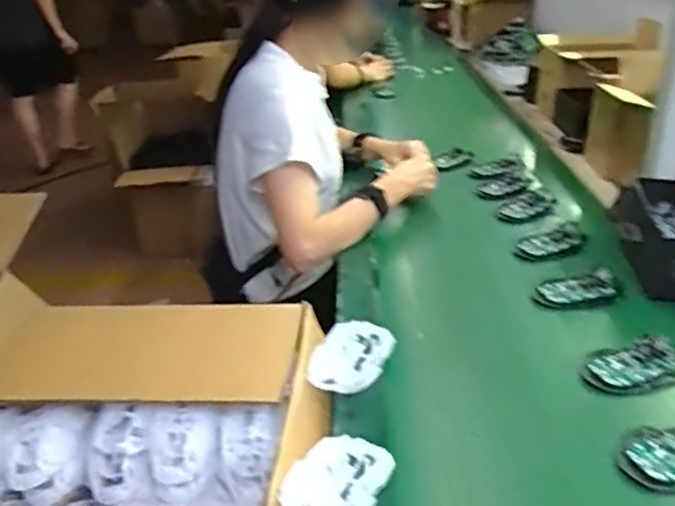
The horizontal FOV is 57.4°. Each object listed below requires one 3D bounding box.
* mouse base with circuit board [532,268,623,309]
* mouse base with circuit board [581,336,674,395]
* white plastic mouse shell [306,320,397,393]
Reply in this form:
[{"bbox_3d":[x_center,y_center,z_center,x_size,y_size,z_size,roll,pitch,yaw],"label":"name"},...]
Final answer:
[{"bbox_3d":[0.312,0.048,0.803,0.111,0.021,0.056,-6,28,-7],"label":"mouse base with circuit board"},{"bbox_3d":[0.321,0.122,0.662,0.105,0.022,0.062,-9,28,-13],"label":"mouse base with circuit board"},{"bbox_3d":[0.014,0.116,0.677,0.070,0.020,0.113,29,41,12],"label":"white plastic mouse shell"}]

